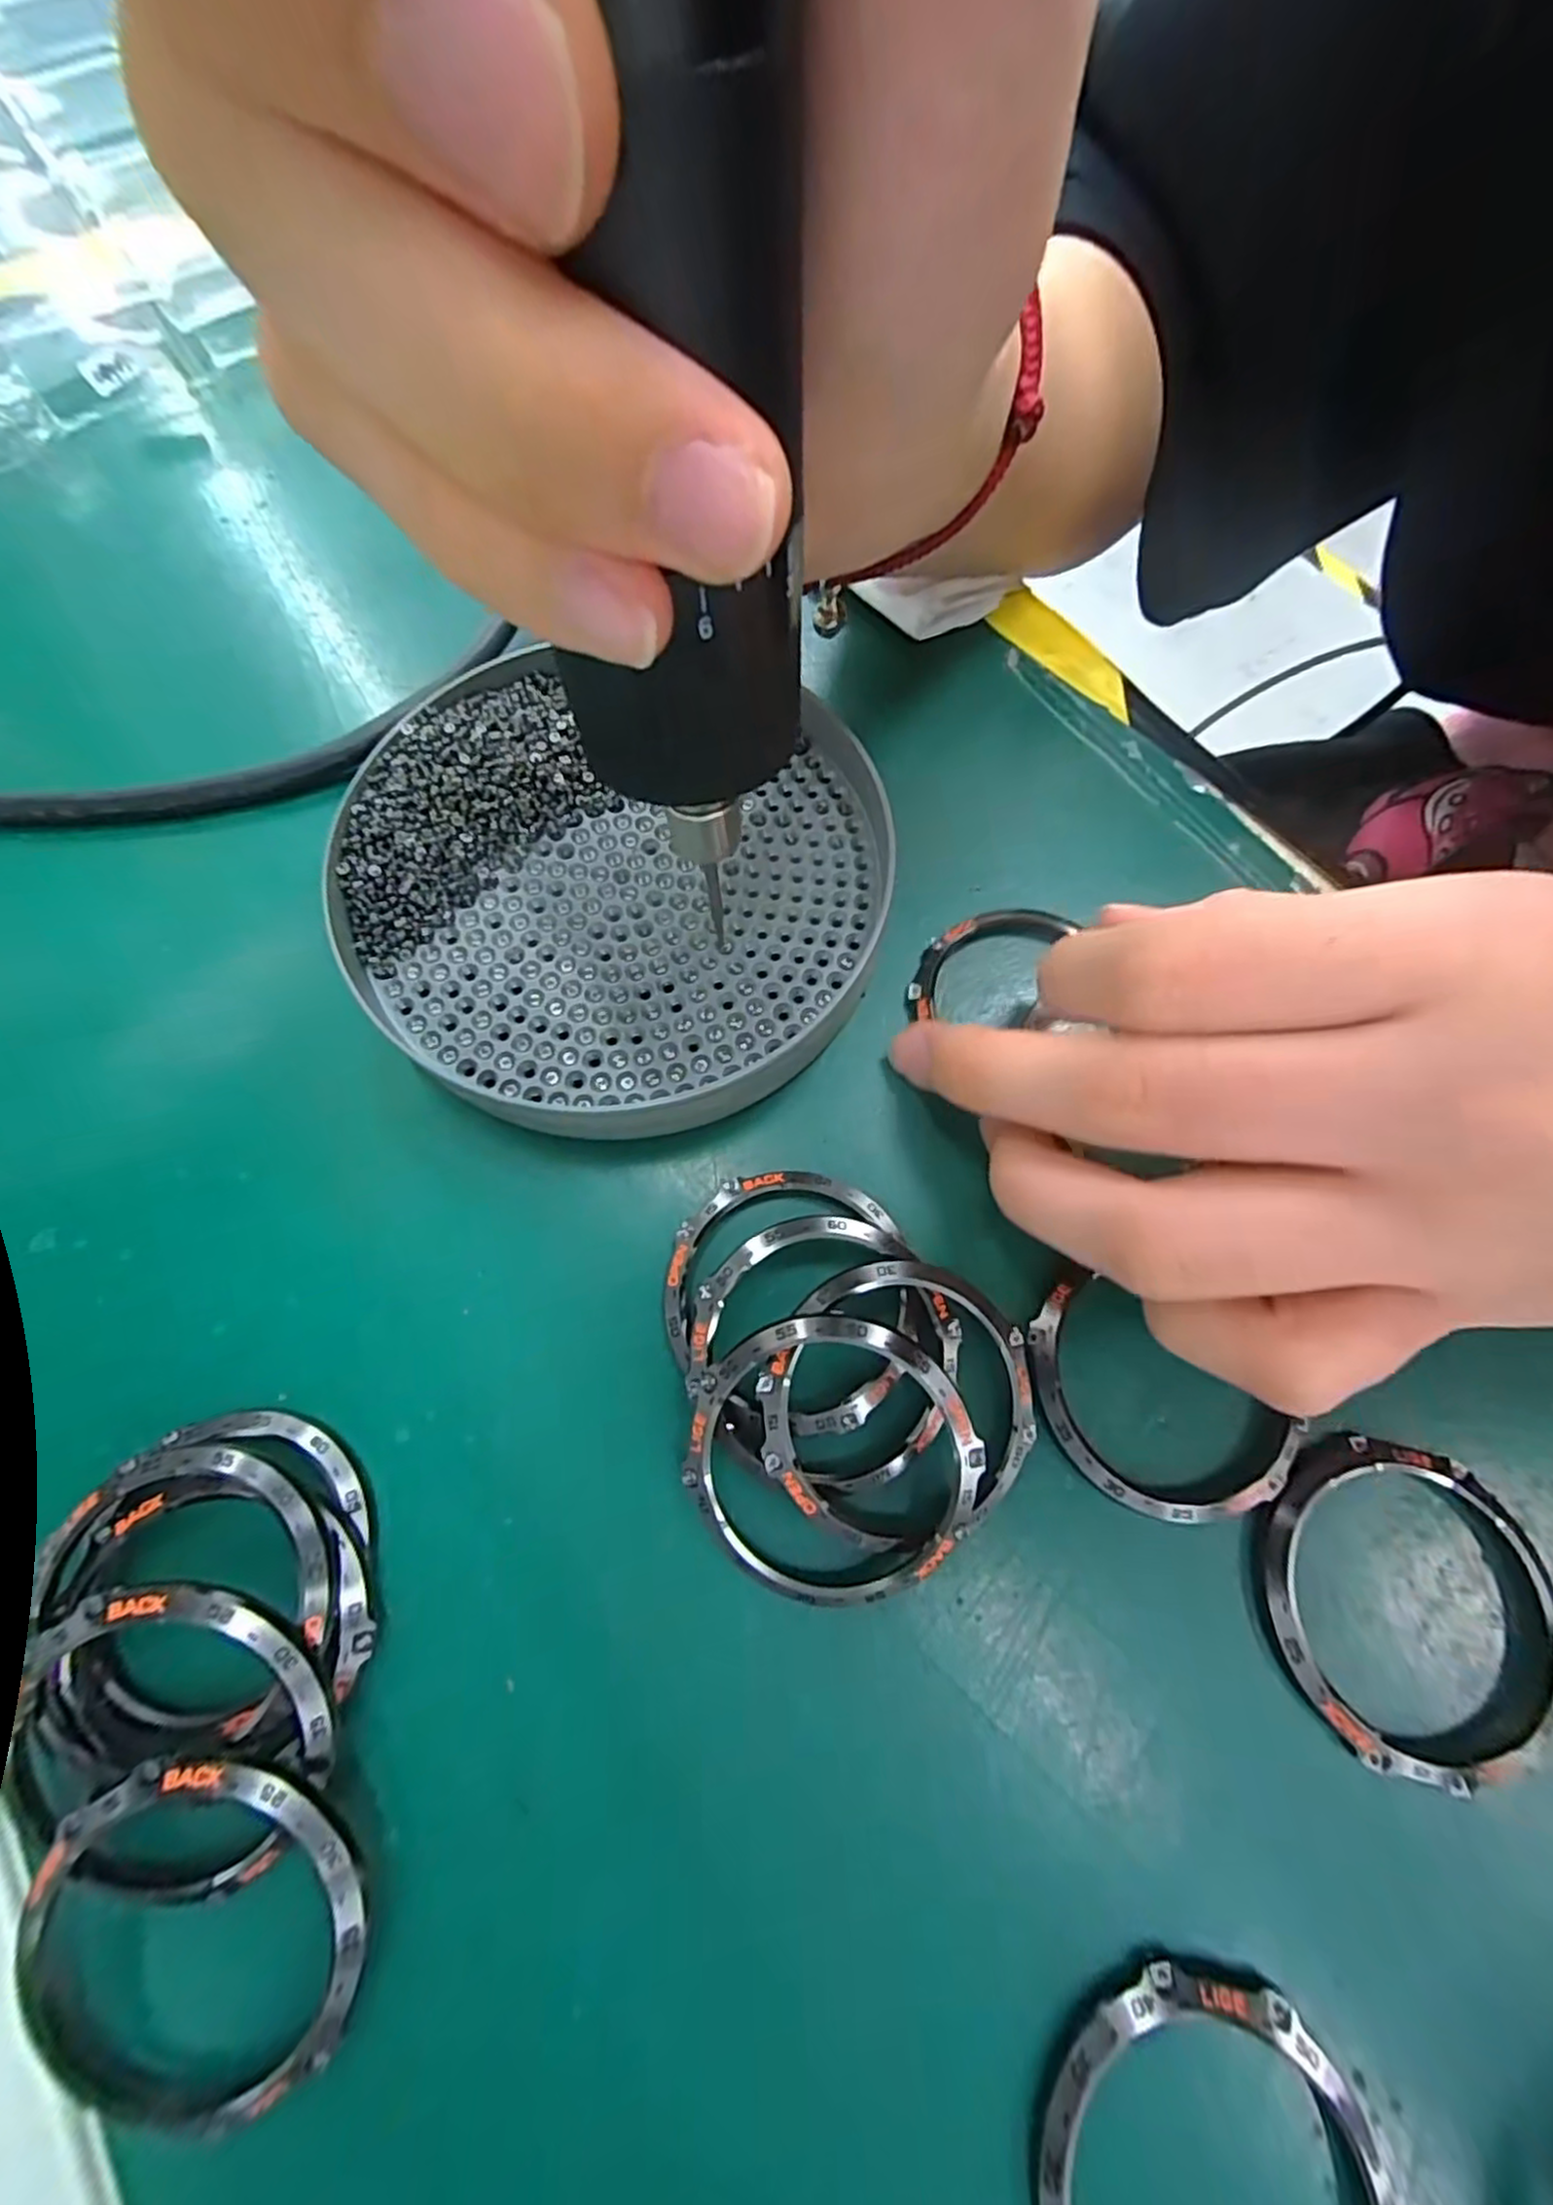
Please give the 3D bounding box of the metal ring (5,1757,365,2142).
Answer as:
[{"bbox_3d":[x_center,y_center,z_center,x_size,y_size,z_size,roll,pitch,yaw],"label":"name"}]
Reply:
[{"bbox_3d":[-0.081,0.119,0.102,0.045,0.004,0.048,0,87,-3],"label":"metal ring"}]

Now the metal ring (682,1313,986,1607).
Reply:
[{"bbox_3d":[0.009,0.058,0.119,0.047,0.004,0.046,0,88,4],"label":"metal ring"}]

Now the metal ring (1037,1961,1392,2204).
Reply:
[{"bbox_3d":[0.058,0.148,0.096,0.046,0.009,0.047,0,72,1],"label":"metal ring"}]

